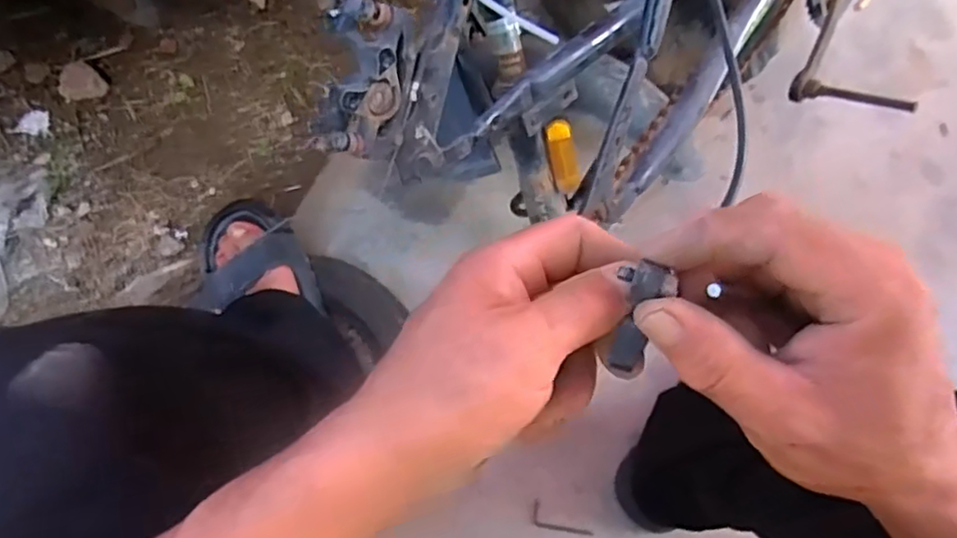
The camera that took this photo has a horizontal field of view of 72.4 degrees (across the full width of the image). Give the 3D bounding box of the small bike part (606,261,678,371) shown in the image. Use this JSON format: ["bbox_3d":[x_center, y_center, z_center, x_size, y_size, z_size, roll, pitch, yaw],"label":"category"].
[{"bbox_3d":[0.058,0.018,0.238,0.015,0.010,0.043,9,123,2],"label":"small bike part"}]

